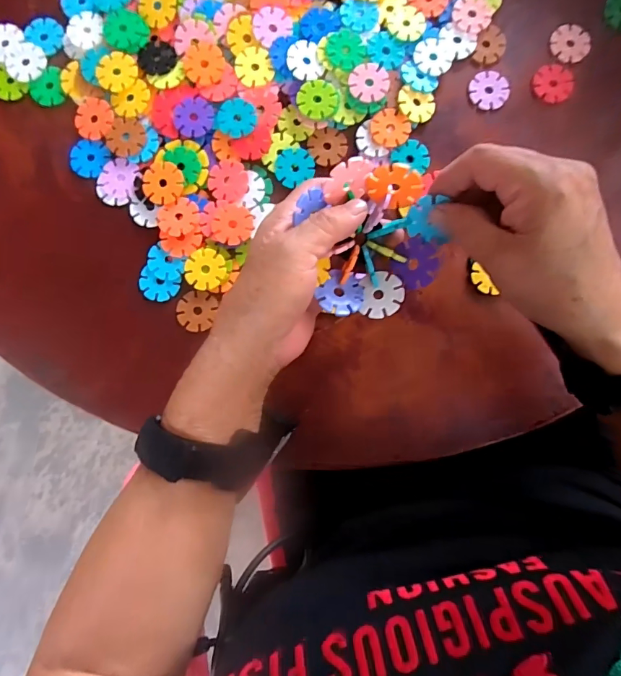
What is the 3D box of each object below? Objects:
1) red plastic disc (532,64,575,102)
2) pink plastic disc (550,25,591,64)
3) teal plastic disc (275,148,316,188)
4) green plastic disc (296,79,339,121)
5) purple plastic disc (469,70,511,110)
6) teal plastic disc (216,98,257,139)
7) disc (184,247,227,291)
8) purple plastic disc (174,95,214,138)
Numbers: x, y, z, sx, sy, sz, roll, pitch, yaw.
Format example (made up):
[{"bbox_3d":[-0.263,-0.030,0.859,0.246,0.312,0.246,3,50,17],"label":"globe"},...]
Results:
[{"bbox_3d":[0.200,-0.210,0.353,0.031,0.006,0.032,0,86,-1],"label":"red plastic disc"},{"bbox_3d":[0.214,-0.243,0.352,0.031,0.005,0.033,0,86,-1],"label":"pink plastic disc"},{"bbox_3d":[-0.013,-0.137,0.342,0.032,0.004,0.029,-28,87,-3],"label":"teal plastic disc"},{"bbox_3d":[0.006,-0.188,0.339,0.033,0.004,0.031,0,91,0],"label":"green plastic disc"},{"bbox_3d":[0.148,-0.206,0.352,0.032,0.004,0.032,0,86,-1],"label":"purple plastic disc"},{"bbox_3d":[-0.059,-0.174,0.337,0.032,0.004,0.029,36,86,1],"label":"teal plastic disc"},{"bbox_3d":[-0.081,-0.054,0.332,0.031,0.004,0.031,0,86,-1],"label":"disc"},{"bbox_3d":[-0.092,-0.175,0.338,0.031,0.004,0.032,0,86,-1],"label":"purple plastic disc"}]

